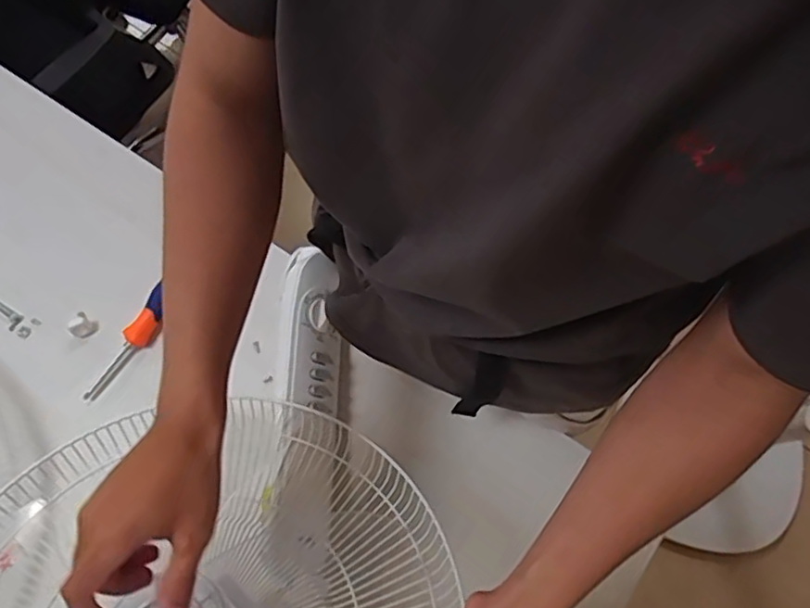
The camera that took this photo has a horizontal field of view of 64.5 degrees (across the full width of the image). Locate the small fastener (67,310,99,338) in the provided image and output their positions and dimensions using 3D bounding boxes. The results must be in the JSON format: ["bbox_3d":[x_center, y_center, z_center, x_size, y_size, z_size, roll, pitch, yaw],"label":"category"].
[{"bbox_3d":[-0.385,0.026,0.764,0.028,0.026,0.028,-1,72,2],"label":"small fastener"}]

